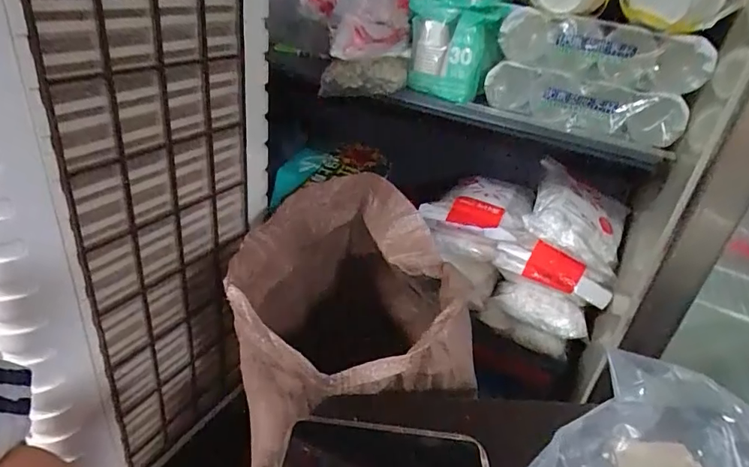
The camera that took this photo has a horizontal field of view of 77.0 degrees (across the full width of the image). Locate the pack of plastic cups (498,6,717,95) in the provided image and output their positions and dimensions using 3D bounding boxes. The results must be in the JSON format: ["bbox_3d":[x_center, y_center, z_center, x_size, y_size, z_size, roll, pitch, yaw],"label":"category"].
[{"bbox_3d":[0.316,-0.257,0.658,0.272,0.077,0.071,16,32,17],"label":"pack of plastic cups"}]

